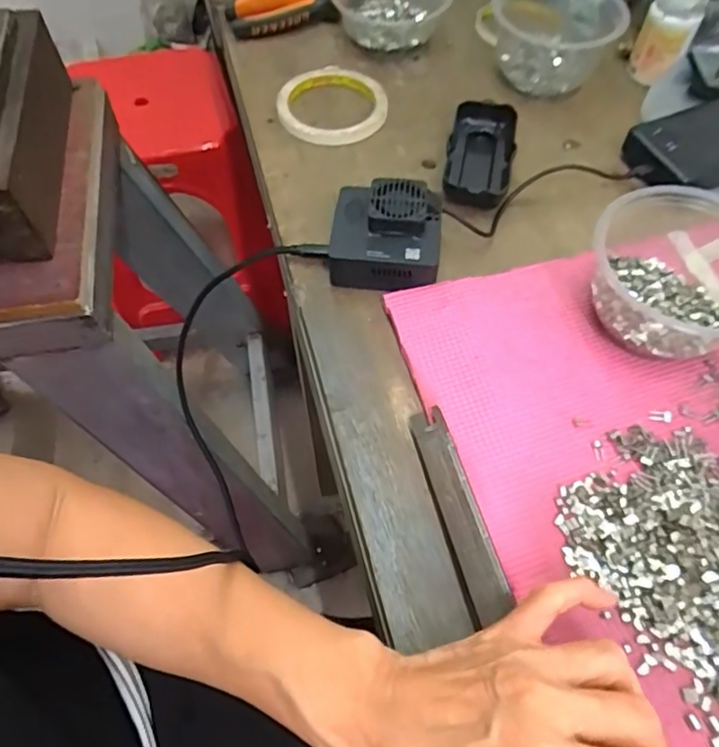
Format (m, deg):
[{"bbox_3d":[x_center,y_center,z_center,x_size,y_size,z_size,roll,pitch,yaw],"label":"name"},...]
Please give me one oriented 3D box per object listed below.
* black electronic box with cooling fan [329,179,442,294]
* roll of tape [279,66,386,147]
[{"bbox_3d":[0.018,-0.100,0.423,0.079,0.045,0.073,5,60,4],"label":"black electronic box with cooling fan"},{"bbox_3d":[-0.024,-0.243,0.525,0.097,0.015,0.101,0,60,-1],"label":"roll of tape"}]

